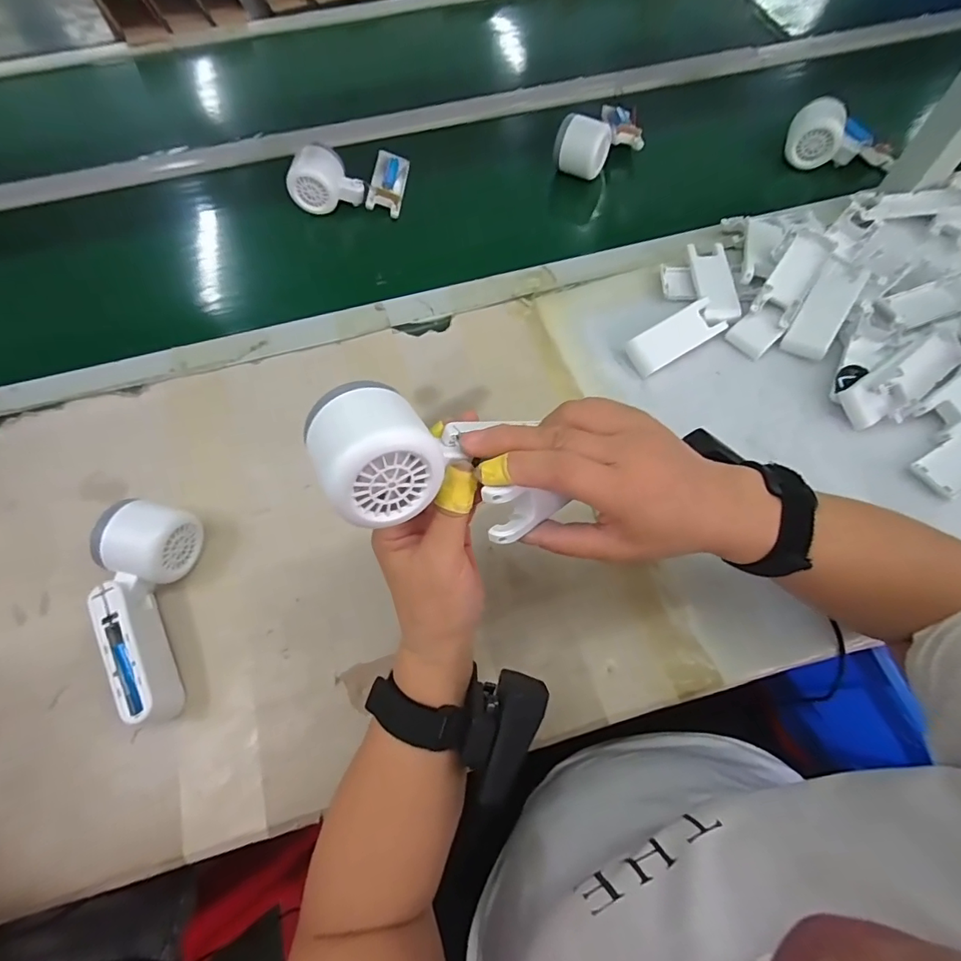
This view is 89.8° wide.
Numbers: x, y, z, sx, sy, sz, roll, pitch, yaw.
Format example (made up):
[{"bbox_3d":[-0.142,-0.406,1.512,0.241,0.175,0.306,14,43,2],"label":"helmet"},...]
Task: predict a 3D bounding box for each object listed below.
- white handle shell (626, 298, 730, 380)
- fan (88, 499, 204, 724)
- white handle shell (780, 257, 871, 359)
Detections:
[{"bbox_3d":[0.194,-0.142,0.480,0.100,0.025,0.040,-26,66,-11],"label":"white handle shell"},{"bbox_3d":[-0.258,0.096,0.368,0.055,0.055,0.157,-5,64,-1],"label":"fan"},{"bbox_3d":[0.343,-0.173,0.478,0.040,0.016,0.111,30,86,11],"label":"white handle shell"}]

